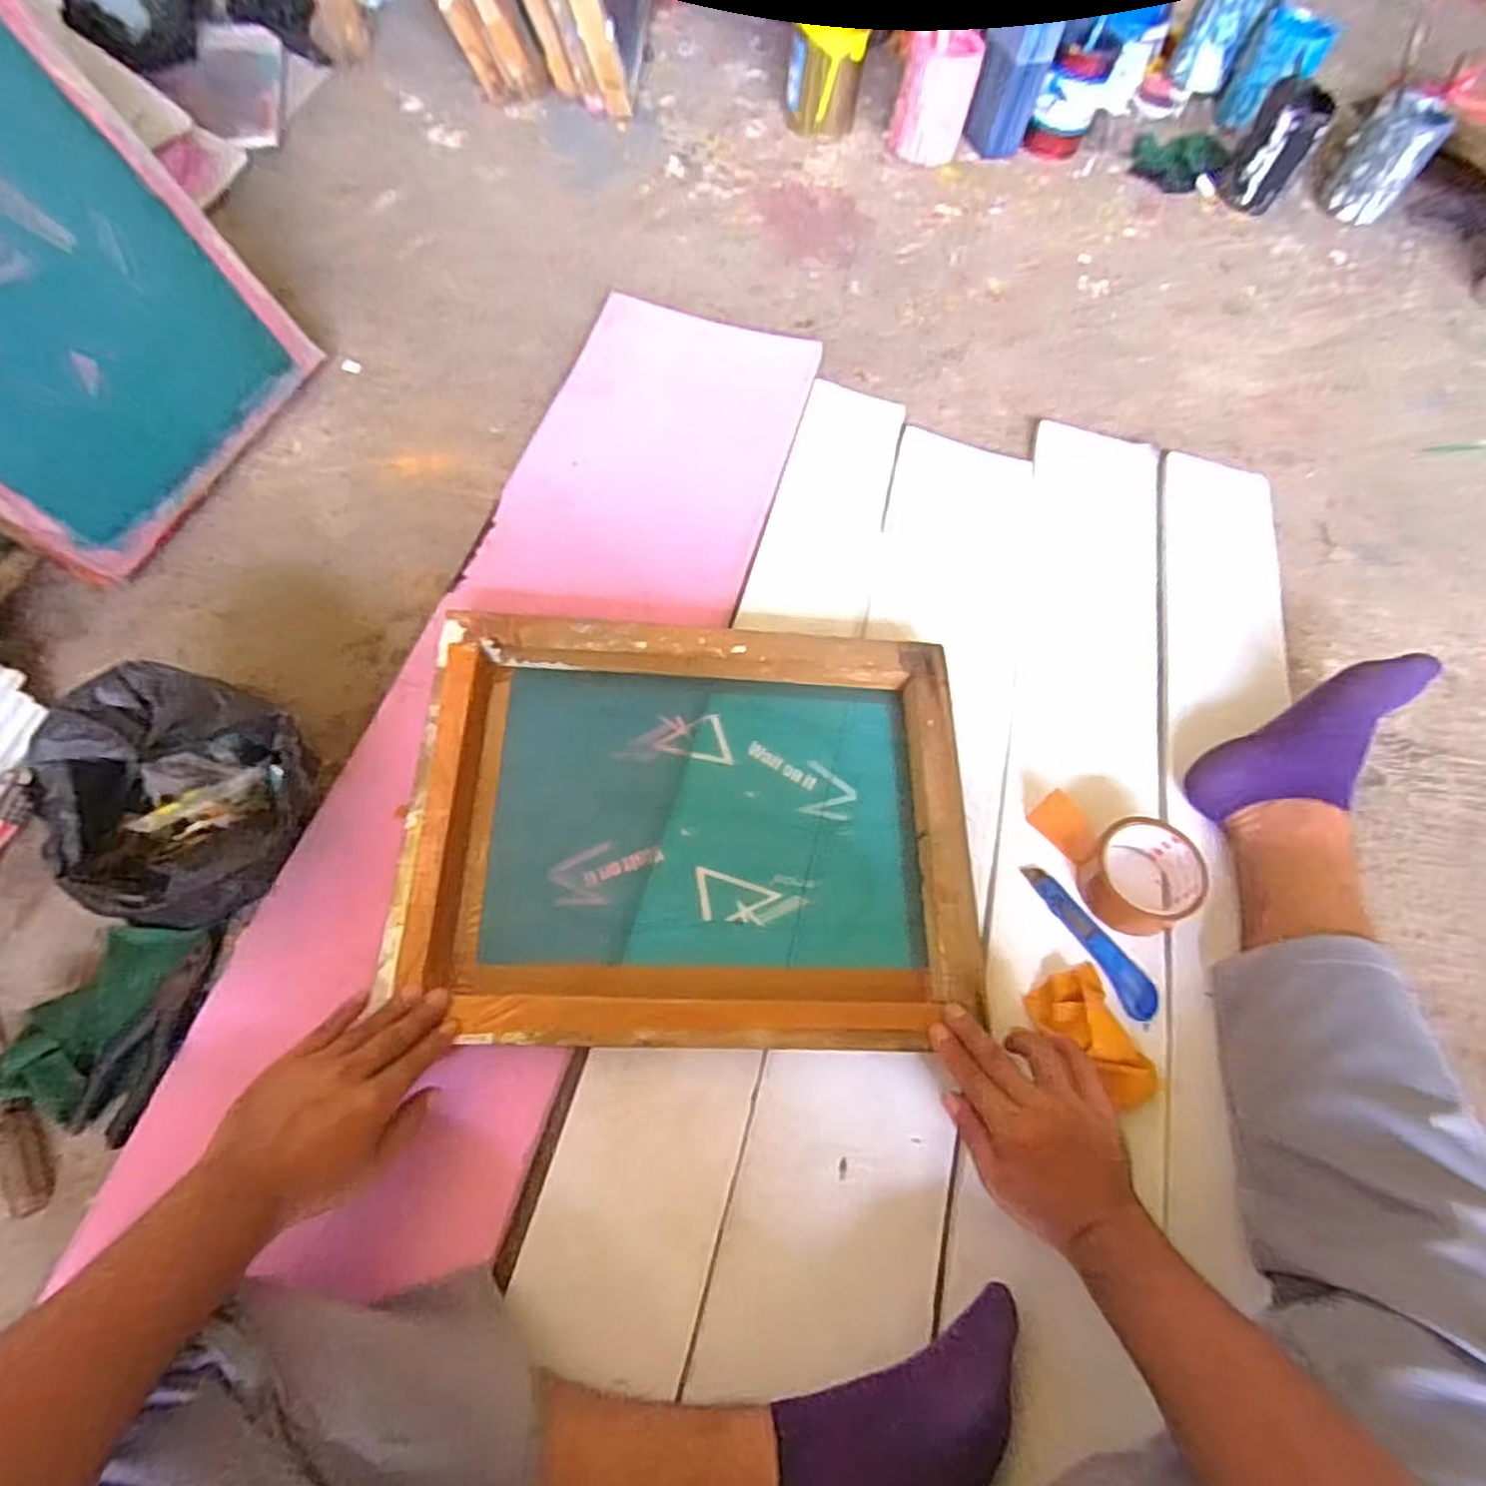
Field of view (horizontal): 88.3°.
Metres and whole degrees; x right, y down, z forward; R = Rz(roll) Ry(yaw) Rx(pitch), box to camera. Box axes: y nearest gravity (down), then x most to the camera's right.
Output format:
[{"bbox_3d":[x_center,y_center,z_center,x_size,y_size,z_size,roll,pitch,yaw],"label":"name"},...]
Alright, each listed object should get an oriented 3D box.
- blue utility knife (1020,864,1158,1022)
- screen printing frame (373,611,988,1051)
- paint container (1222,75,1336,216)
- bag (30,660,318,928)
[{"bbox_3d":[0.298,0.169,0.663,0.032,0.017,0.148,-31,72,-15],"label":"blue utility knife"},{"bbox_3d":[-0.037,0.066,0.656,0.459,0.059,0.358,2,67,-3],"label":"screen printing frame"},{"bbox_3d":[0.766,-0.857,1.105,0.087,0.136,0.090,23,68,7],"label":"paint container"},{"bbox_3d":[-0.416,0.050,0.583,0.148,0.141,0.168,12,67,2],"label":"bag"}]

